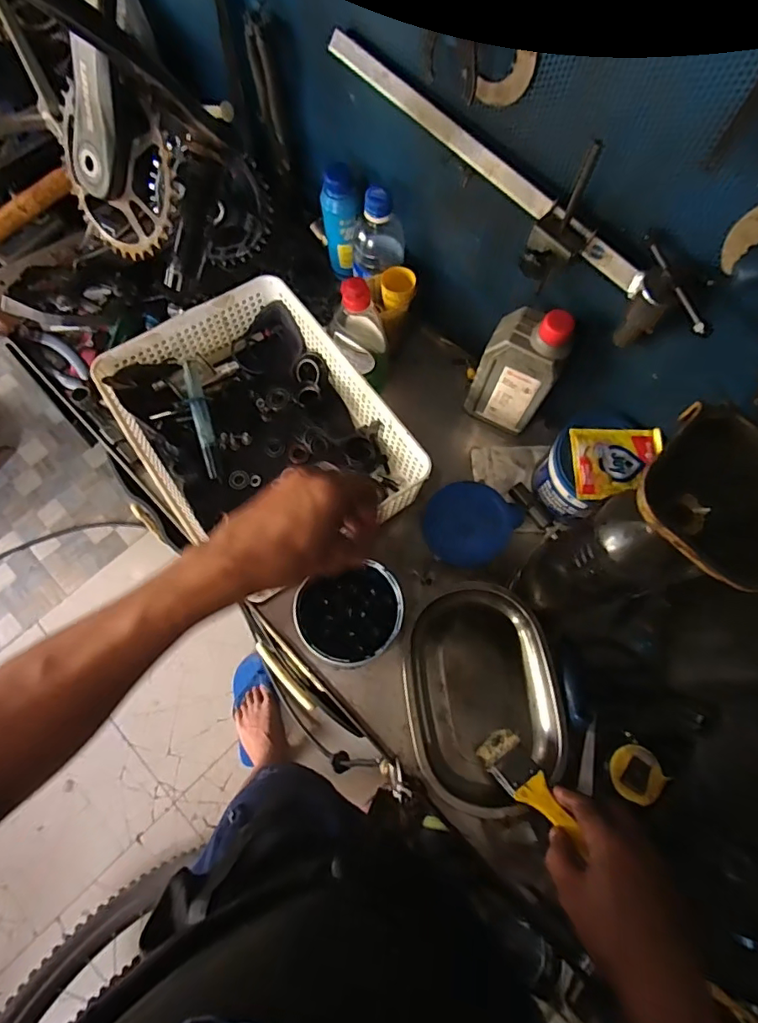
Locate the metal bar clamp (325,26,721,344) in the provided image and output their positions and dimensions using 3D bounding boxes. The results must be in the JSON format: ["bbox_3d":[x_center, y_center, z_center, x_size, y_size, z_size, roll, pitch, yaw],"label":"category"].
[{"bbox_3d":[0.099,-0.278,0.464,0.425,0.091,0.067,41,74,11],"label":"metal bar clamp"}]

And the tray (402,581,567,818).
[{"bbox_3d":[0.106,0.191,0.555,0.153,0.046,0.219,-4,71,-4],"label":"tray"}]

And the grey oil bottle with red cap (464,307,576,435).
[{"bbox_3d":[0.154,-0.158,0.573,0.086,0.169,0.054,28,72,7],"label":"grey oil bottle with red cap"}]

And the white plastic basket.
[{"bbox_3d":[-0.134,-0.094,0.599,0.242,0.075,0.327,-35,76,-13],"label":"white plastic basket"}]

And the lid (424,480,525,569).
[{"bbox_3d":[0.106,0.016,0.617,0.101,0.017,0.098,31,98,14],"label":"lid"}]

